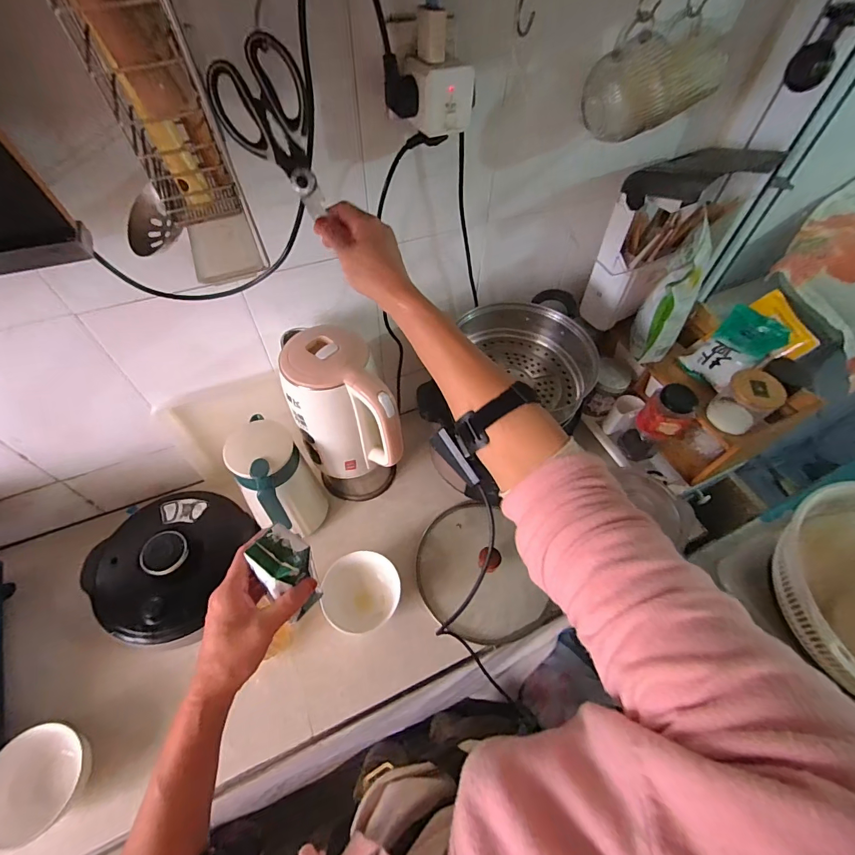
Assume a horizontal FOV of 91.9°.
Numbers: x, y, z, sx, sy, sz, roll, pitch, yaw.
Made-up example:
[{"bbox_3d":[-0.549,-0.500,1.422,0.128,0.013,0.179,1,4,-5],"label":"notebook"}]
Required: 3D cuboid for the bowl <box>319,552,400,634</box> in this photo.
[{"bbox_3d":[-0.115,0.285,0.718,0.131,0.070,0.116,-1,55,-3],"label":"bowl"}]

